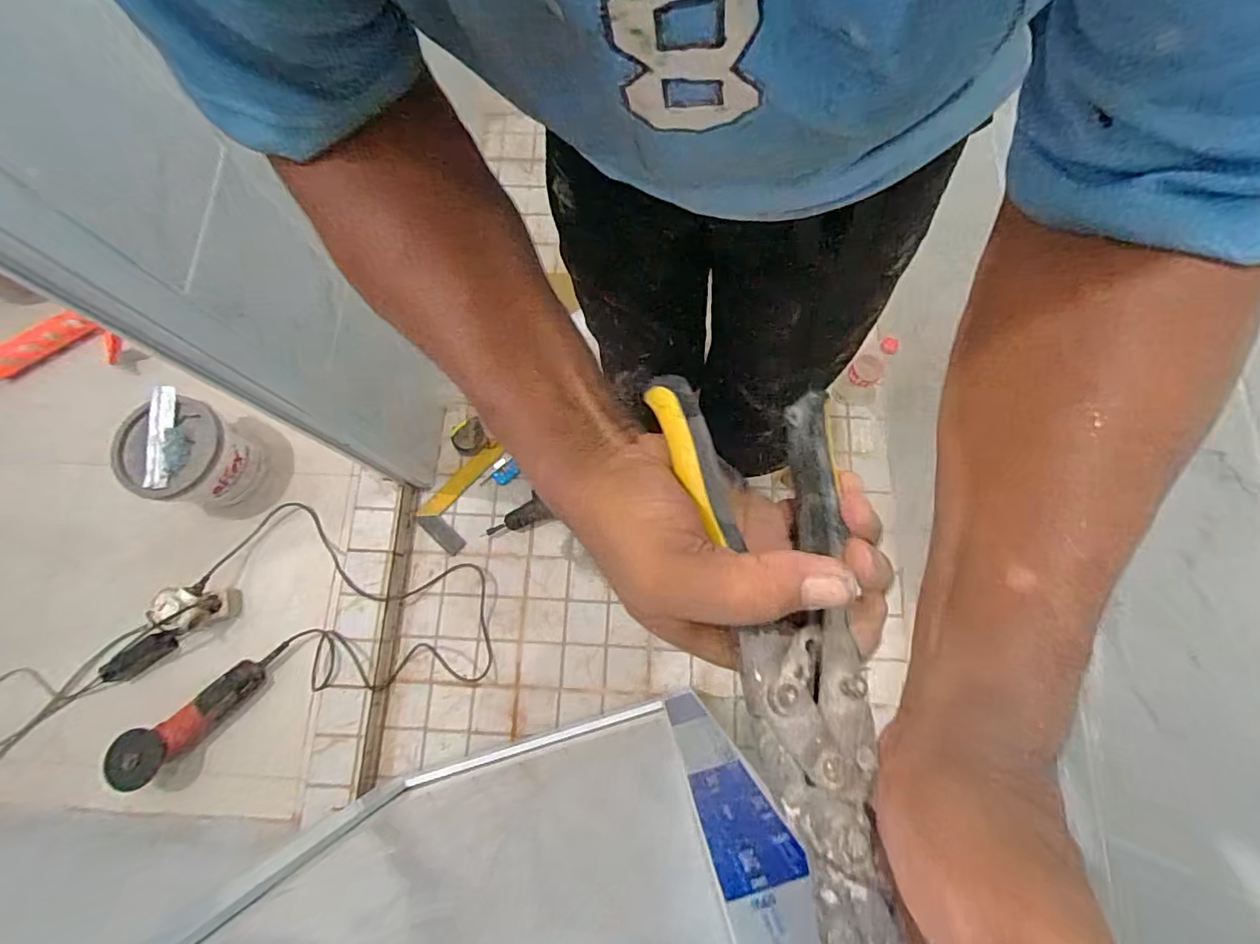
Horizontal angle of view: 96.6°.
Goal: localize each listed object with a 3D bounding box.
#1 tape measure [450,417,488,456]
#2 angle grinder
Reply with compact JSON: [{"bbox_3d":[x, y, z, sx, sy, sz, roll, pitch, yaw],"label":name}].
[{"bbox_3d":[-0.349,-0.077,1.222,0.079,0.034,0.075,-42,78,-9],"label":"tape measure"},{"bbox_3d":[-0.811,0.452,1.063,0.089,0.073,0.305,39,51,11],"label":"angle grinder"}]

